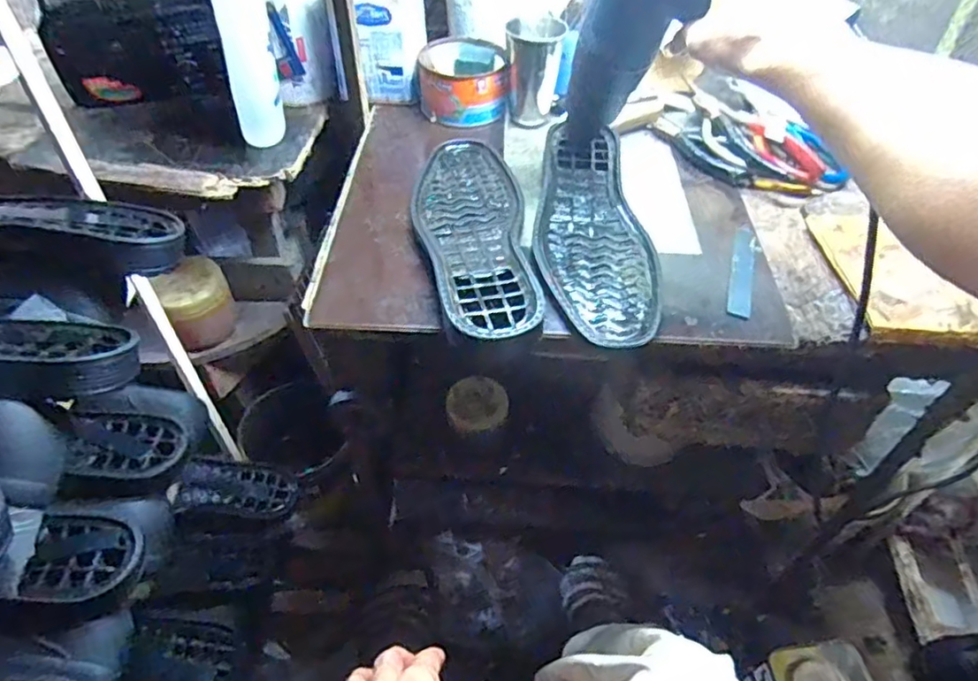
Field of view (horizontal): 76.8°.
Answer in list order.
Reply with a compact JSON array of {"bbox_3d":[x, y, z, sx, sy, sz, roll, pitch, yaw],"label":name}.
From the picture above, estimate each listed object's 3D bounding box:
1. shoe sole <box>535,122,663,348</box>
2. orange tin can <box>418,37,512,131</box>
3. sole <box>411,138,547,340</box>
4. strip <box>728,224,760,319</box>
[{"bbox_3d":[0.092,-0.104,0.557,0.100,0.030,0.268,-3,48,-6],"label":"shoe sole"},{"bbox_3d":[-0.029,-0.302,0.714,0.100,0.063,0.113,-1,48,-4],"label":"orange tin can"},{"bbox_3d":[-0.016,-0.107,0.554,0.098,0.020,0.291,-2,48,-5],"label":"sole"},{"bbox_3d":[0.226,-0.063,0.550,0.022,0.006,0.120,18,49,13],"label":"strip"}]

